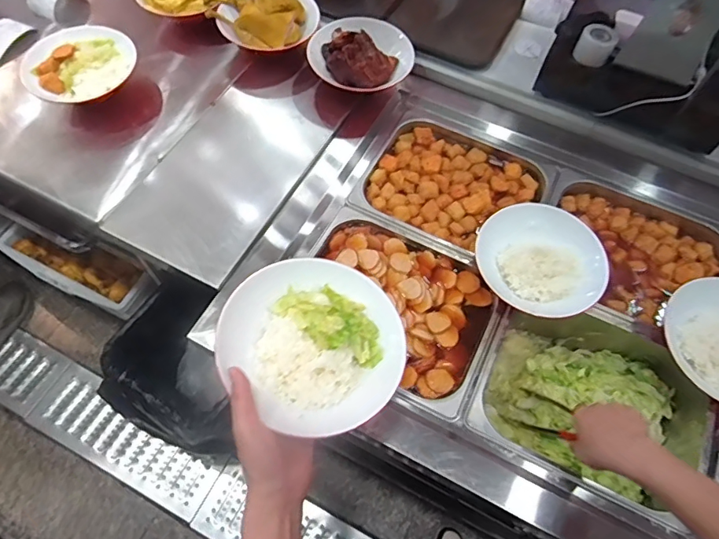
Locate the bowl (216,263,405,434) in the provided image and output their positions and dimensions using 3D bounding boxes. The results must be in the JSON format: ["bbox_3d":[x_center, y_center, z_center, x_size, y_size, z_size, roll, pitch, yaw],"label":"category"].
[{"bbox_3d":[-0.048,0.074,0.528,0.190,0.051,0.179,1,62,-2],"label":"bowl"}]

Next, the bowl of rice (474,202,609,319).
[{"bbox_3d":[0.278,-0.013,0.770,0.189,0.049,0.180,1,62,-2],"label":"bowl of rice"}]

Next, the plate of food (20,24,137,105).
[{"bbox_3d":[-0.513,-0.372,0.917,0.197,0.068,0.157,-21,65,-13],"label":"plate of food"}]

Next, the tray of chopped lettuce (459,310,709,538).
[{"bbox_3d":[0.349,0.206,0.774,0.325,0.131,0.276,25,64,11],"label":"tray of chopped lettuce"}]

